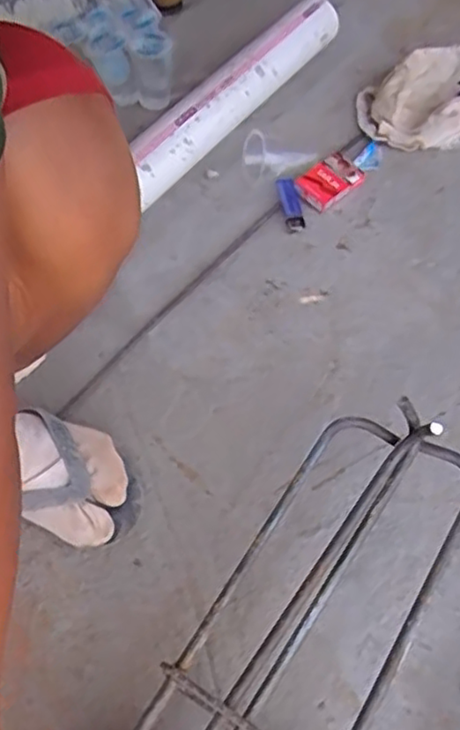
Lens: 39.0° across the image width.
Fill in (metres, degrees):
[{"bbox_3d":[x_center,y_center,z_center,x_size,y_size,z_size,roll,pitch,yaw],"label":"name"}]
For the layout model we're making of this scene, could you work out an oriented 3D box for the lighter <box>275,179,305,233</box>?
[{"bbox_3d":[0.080,-0.215,0.862,0.022,0.012,0.087,-12,55,-3],"label":"lighter"}]

